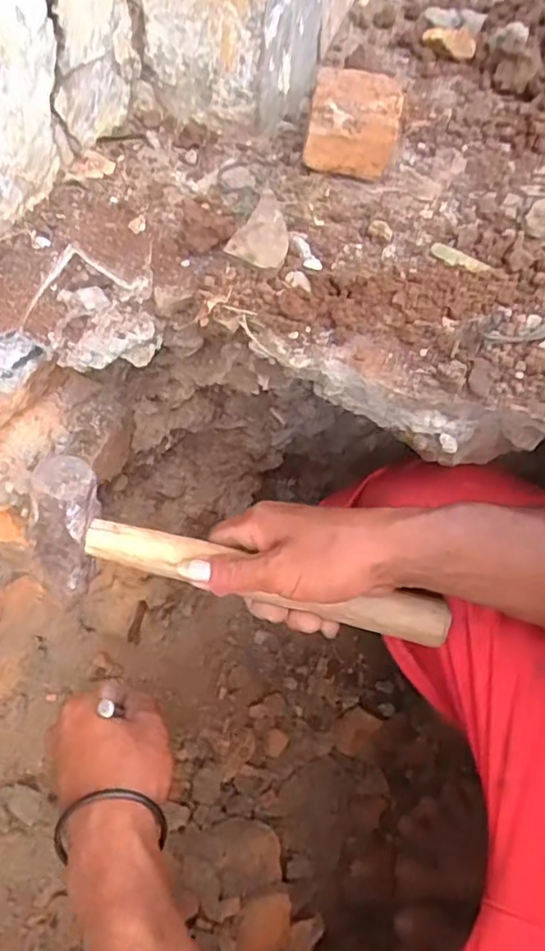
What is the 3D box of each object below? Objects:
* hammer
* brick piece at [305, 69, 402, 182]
[{"bbox_3d":[-0.021,0.065,0.422,0.277,0.086,0.051,16,56,-1],"label":"hammer"},{"bbox_3d":[0.062,-0.268,0.482,0.065,0.050,0.087,9,56,3],"label":"brick piece"}]

